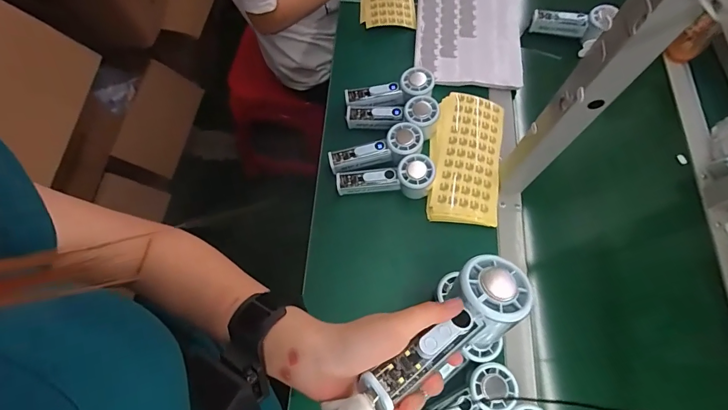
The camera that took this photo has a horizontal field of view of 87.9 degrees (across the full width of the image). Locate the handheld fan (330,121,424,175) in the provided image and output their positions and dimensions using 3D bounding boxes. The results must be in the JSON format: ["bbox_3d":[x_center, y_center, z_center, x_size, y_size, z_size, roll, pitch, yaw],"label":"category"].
[{"bbox_3d":[0.019,-0.084,0.616,0.149,0.044,0.057,-15,70,-7],"label":"handheld fan"}]

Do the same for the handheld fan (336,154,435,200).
[{"bbox_3d":[0.033,-0.039,0.592,0.148,0.046,0.052,-7,69,-4],"label":"handheld fan"}]

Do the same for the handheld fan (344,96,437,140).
[{"bbox_3d":[0.047,-0.147,0.642,0.152,0.044,0.058,-2,68,1],"label":"handheld fan"}]

